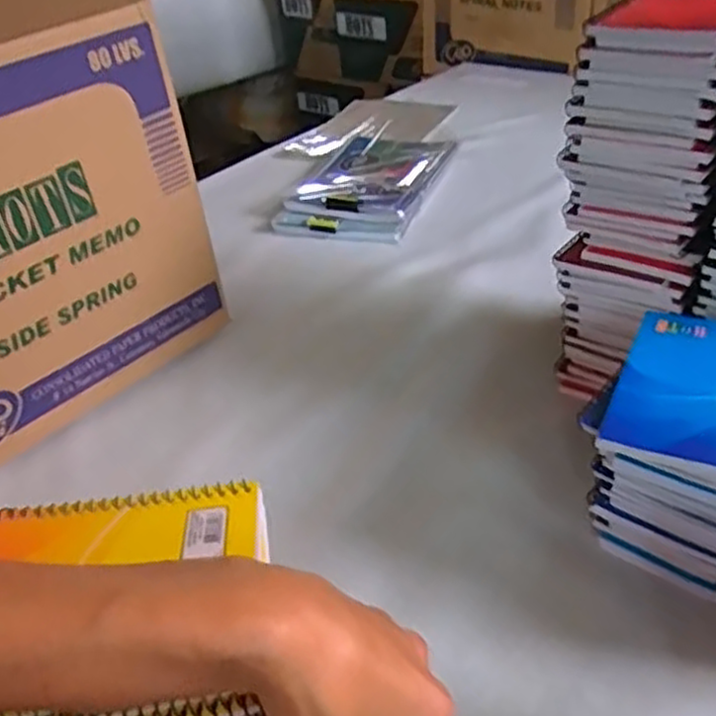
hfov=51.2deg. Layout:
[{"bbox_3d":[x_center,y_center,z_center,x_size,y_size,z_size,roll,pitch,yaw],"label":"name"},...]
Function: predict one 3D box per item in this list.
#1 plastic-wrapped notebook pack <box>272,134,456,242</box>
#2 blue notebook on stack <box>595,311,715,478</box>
[{"bbox_3d":[0.013,-0.220,0.942,0.168,0.035,0.252,8,37,19],"label":"plastic-wrapped notebook pack"},{"bbox_3d":[0.197,0.017,0.432,0.085,0.012,0.127,15,41,26],"label":"blue notebook on stack"}]

